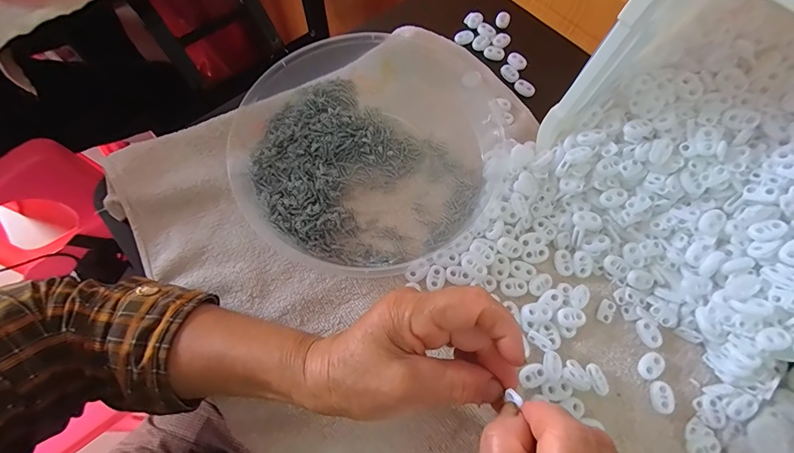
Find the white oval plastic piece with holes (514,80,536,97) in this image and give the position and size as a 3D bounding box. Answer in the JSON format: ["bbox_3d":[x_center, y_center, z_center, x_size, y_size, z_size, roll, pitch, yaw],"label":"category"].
[{"bbox_3d":[0.135,-0.146,0.388,0.022,0.006,0.012,35,71,12],"label":"white oval plastic piece with holes"}]

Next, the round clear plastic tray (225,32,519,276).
[{"bbox_3d":[-0.015,-0.078,0.334,0.257,0.033,0.226,-26,71,-11],"label":"round clear plastic tray"}]

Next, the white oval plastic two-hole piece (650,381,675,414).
[{"bbox_3d":[0.197,0.127,0.273,0.016,0.006,0.021,2,68,0],"label":"white oval plastic two-hole piece"}]

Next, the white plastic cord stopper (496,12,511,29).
[{"bbox_3d":[0.124,-0.241,0.430,0.016,0.010,0.016,21,69,7],"label":"white plastic cord stopper"}]

